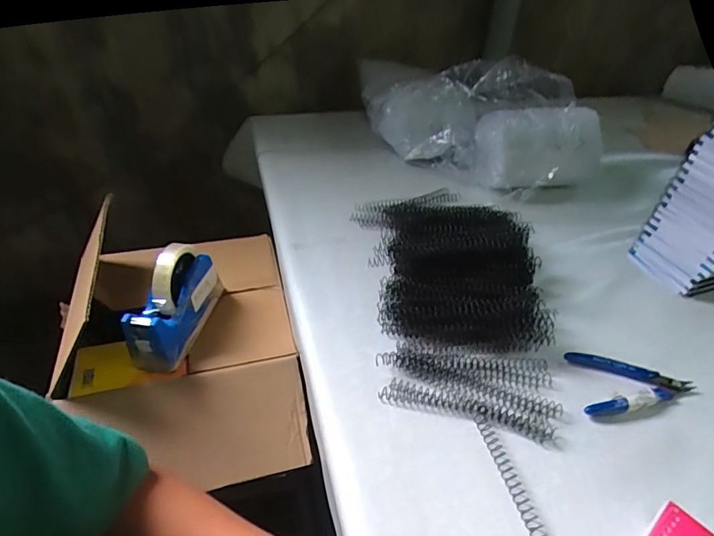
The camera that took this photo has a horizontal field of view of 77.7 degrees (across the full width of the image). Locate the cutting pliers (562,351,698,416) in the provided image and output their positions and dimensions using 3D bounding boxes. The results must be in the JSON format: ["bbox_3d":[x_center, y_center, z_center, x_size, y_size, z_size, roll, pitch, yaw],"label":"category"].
[{"bbox_3d":[0.273,0.116,0.434,0.115,0.013,0.067,5,39,2],"label":"cutting pliers"}]

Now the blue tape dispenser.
[{"bbox_3d":[-0.243,0.040,0.594,0.056,0.114,0.152,7,39,7],"label":"blue tape dispenser"}]

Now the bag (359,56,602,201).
[{"bbox_3d":[0.191,-0.258,0.745,0.389,0.181,0.158,29,46,28],"label":"bag"}]

